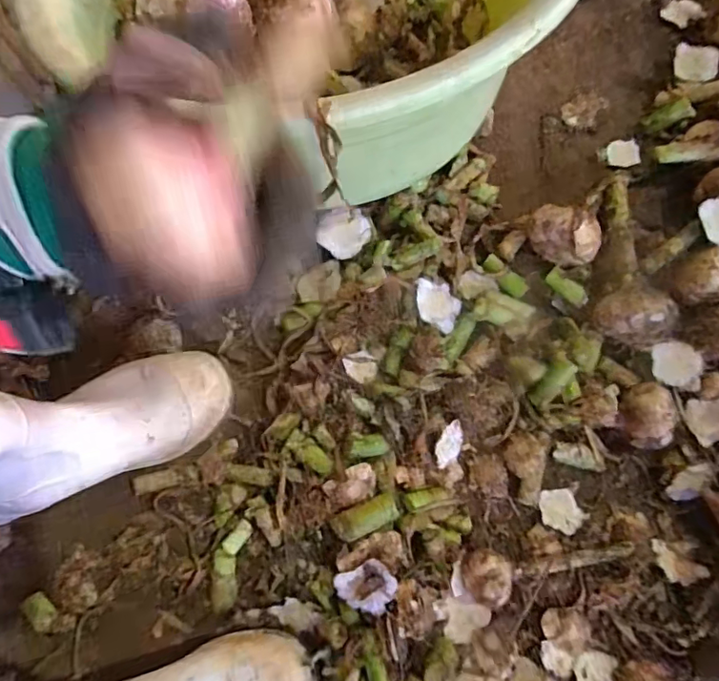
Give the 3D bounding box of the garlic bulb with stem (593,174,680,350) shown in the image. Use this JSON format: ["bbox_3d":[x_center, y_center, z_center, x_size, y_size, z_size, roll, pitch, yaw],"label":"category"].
[{"bbox_3d":[0.252,-0.072,0.497,0.063,0.055,0.158,7,73,6],"label":"garlic bulb with stem"}]

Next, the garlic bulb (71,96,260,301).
[{"bbox_3d":[-0.064,-0.045,0.183,0.045,0.044,0.047,-7,74,-1],"label":"garlic bulb"}]

